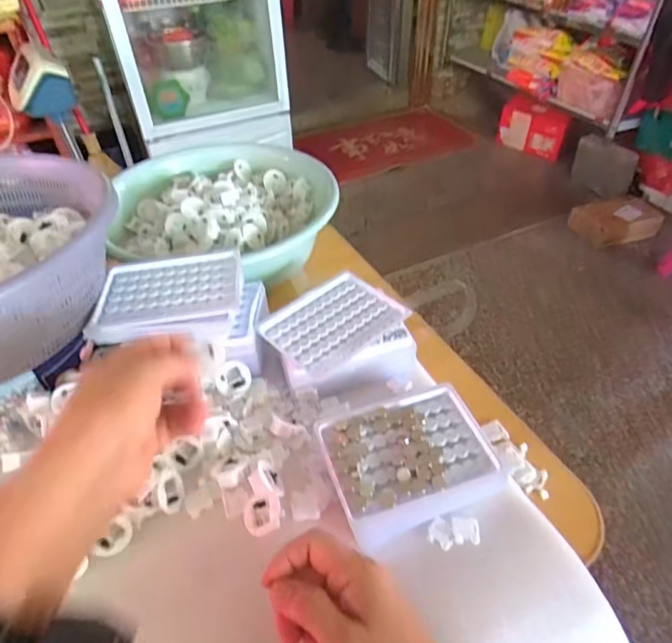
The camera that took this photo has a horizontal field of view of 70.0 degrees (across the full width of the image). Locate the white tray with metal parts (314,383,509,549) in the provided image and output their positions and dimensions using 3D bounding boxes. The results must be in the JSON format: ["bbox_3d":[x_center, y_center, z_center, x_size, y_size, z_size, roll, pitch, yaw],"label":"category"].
[{"bbox_3d":[0.060,0.115,0.394,0.130,0.040,0.102,-16,47,-14],"label":"white tray with metal parts"}]

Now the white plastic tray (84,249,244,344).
[{"bbox_3d":[-0.157,-0.028,0.453,0.134,0.012,0.099,-10,45,-9],"label":"white plastic tray"}]

